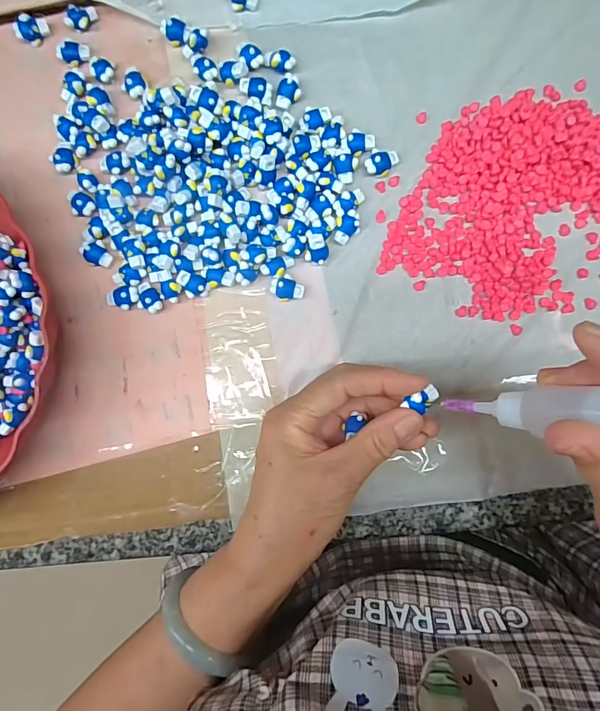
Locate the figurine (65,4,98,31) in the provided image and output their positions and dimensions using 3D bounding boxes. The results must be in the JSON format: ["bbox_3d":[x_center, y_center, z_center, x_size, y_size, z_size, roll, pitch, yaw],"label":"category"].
[{"bbox_3d":[-0.152,-0.232,0.299,0.021,0.008,0.014,1,88,3],"label":"figurine"}]

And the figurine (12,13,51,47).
[{"bbox_3d":[-0.183,-0.224,0.298,0.015,0.011,0.021,40,90,3],"label":"figurine"}]

